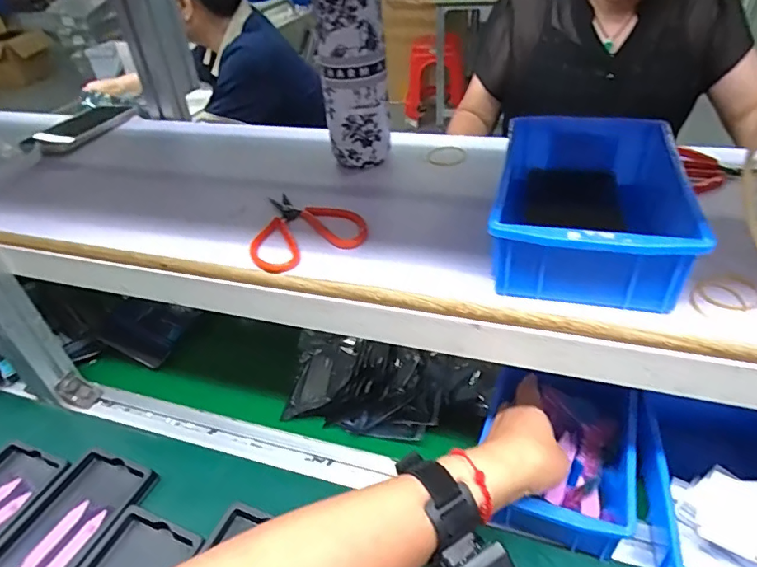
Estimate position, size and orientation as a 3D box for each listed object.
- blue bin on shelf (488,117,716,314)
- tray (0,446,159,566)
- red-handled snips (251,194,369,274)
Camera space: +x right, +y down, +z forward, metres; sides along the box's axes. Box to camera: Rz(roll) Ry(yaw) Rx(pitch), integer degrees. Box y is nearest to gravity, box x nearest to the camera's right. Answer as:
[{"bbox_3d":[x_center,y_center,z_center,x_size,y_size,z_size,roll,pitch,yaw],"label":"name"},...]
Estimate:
[{"bbox_3d":[0.163,-0.063,0.404,0.128,0.066,0.198,6,39,14],"label":"blue bin on shelf"},{"bbox_3d":[-0.306,0.240,0.491,0.094,0.026,0.158,16,42,25],"label":"tray"},{"bbox_3d":[-0.075,-0.056,0.467,0.103,0.019,0.115,-21,40,-19],"label":"red-handled snips"}]

